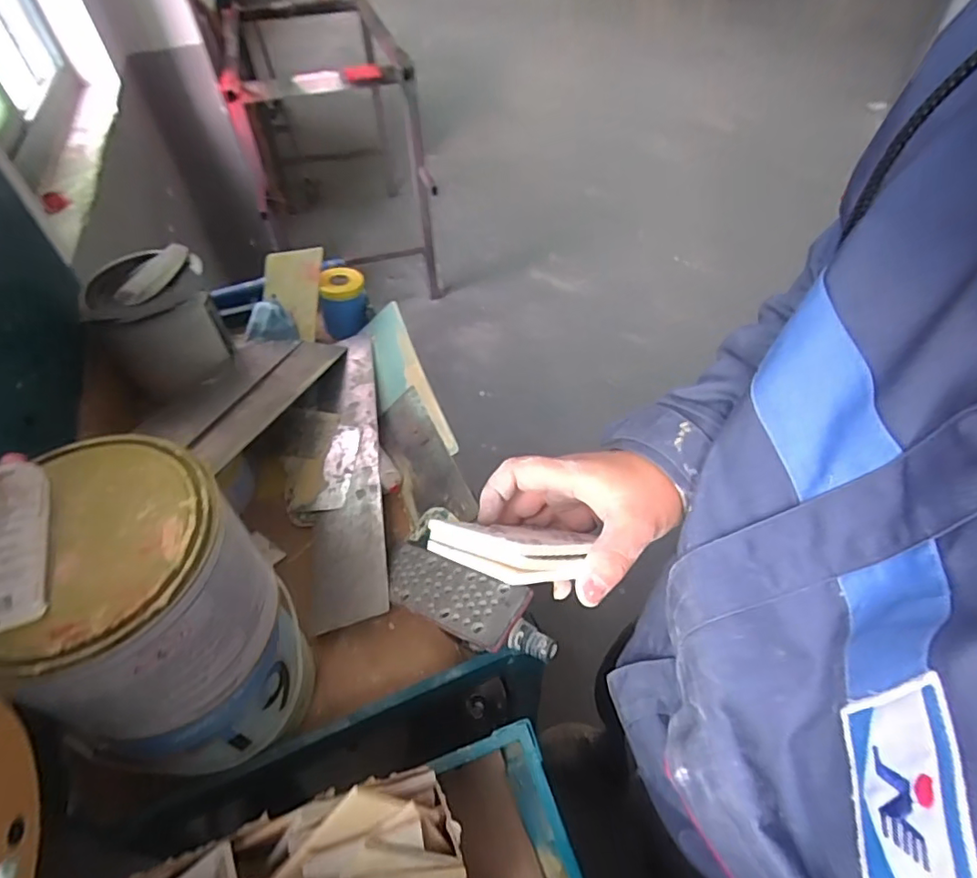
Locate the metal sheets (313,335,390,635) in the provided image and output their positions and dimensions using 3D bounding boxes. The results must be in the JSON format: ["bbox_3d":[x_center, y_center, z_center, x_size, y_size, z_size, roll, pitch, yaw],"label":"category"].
[{"bbox_3d":[-0.184,0.022,0.718,0.087,0.017,0.448,-9,50,-5],"label":"metal sheets"}]

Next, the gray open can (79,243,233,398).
[{"bbox_3d":[-0.473,-0.171,0.804,0.152,0.148,0.168,-31,55,-22],"label":"gray open can"}]

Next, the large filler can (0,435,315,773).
[{"bbox_3d":[-0.240,0.138,0.418,0.154,0.246,0.168,-1,50,2],"label":"large filler can"}]

